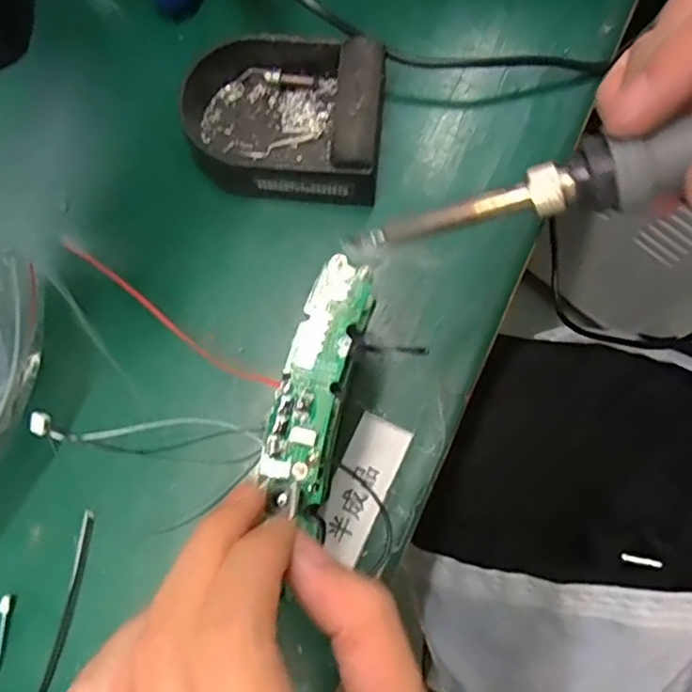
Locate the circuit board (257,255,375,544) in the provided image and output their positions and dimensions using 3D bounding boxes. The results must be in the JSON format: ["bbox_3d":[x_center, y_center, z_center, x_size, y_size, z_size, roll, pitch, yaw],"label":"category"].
[{"bbox_3d":[-0.011,0.014,0.217,0.024,0.009,0.091,12,77,4],"label":"circuit board"}]

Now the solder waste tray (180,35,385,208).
[{"bbox_3d":[-0.035,-0.119,0.324,0.108,0.042,0.085,5,77,2],"label":"solder waste tray"}]

